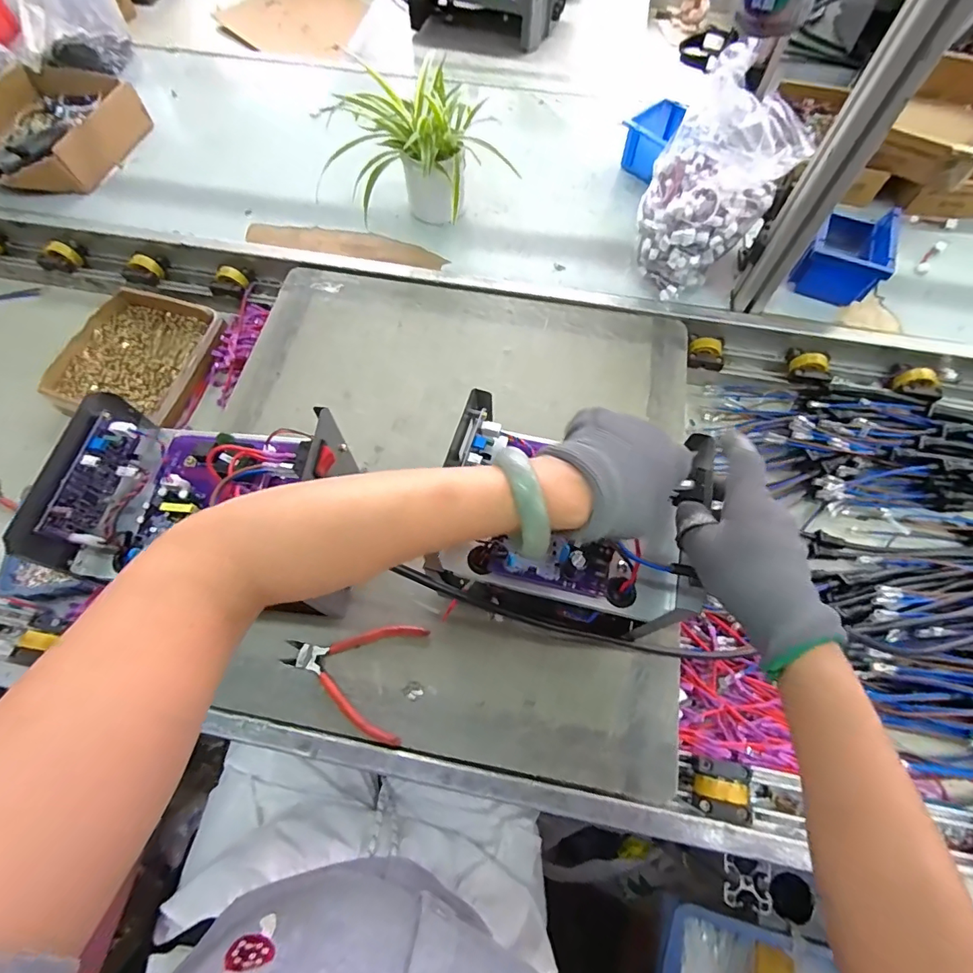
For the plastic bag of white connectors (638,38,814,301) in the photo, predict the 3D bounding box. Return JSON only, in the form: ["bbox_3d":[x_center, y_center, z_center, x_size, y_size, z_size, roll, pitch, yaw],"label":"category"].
[{"bbox_3d":[0.292,-0.384,0.639,0.161,0.213,0.163,24,68,11],"label":"plastic bag of white connectors"}]

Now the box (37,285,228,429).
[{"bbox_3d":[-0.524,-0.193,0.728,0.203,0.044,0.222,15,67,7],"label":"box"}]

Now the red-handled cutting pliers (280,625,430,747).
[{"bbox_3d":[-0.143,0.191,0.493,0.140,0.013,0.110,9,66,4],"label":"red-handled cutting pliers"}]

